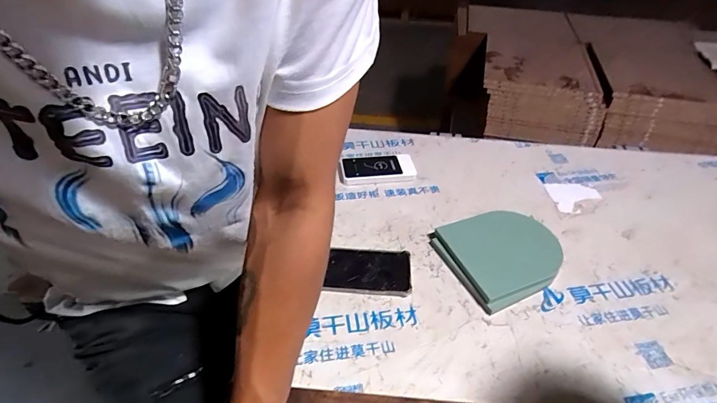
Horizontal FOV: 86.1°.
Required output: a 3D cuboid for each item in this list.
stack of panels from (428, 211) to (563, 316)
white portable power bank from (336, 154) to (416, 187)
[{"bbox_3d":[0.226,0.077,0.608,0.178,0.022,0.158,-17,45,-20],"label":"stack of panels"},{"bbox_3d":[0.039,-0.063,0.756,0.142,0.022,0.075,-8,42,-10],"label":"white portable power bank"}]

